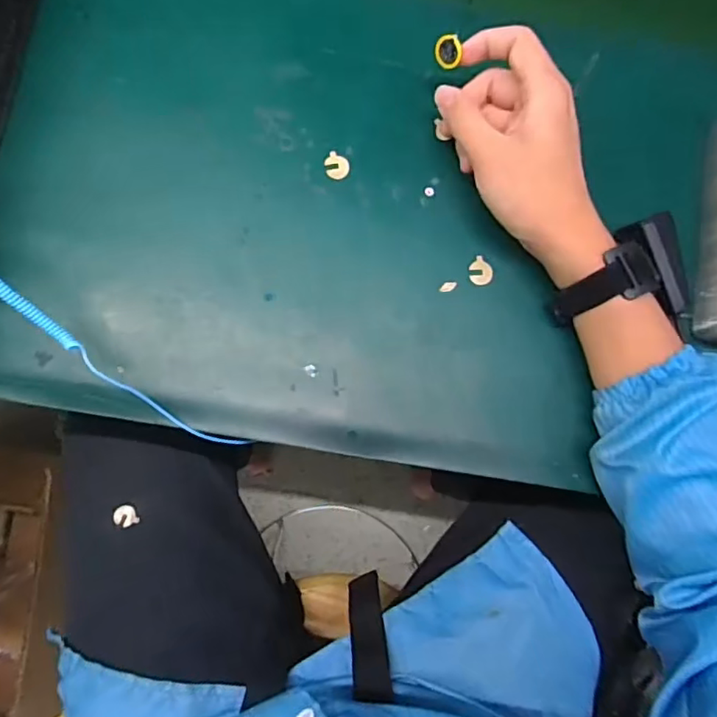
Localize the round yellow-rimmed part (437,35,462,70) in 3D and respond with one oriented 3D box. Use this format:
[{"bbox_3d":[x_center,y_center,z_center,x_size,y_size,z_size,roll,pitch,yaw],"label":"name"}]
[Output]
[{"bbox_3d":[0.060,-0.208,0.398,0.004,0.019,0.021,-46,127,-35],"label":"round yellow-rimmed part"}]

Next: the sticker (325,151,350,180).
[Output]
[{"bbox_3d":[-0.016,-0.142,0.431,0.019,0.004,0.019,1,83,-6],"label":"sticker"}]

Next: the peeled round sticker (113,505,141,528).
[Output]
[{"bbox_3d":[-0.205,0.140,0.519,0.021,0.004,0.019,-9,79,-24],"label":"peeled round sticker"}]

